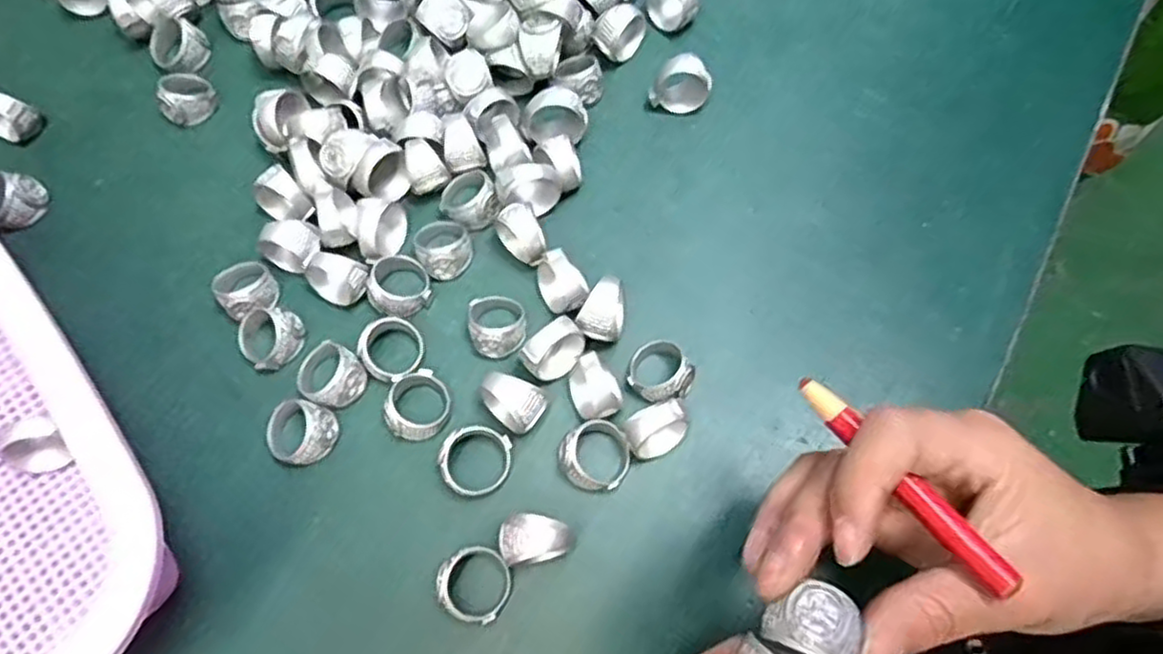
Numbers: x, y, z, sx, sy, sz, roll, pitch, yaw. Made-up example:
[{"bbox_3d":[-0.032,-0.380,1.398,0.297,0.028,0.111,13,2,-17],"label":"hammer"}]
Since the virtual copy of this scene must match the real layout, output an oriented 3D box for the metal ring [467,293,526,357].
[{"bbox_3d":[-0.035,-0.001,0.301,0.023,0.017,0.026,-10,71,-3],"label":"metal ring"}]

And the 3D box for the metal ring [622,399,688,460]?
[{"bbox_3d":[0.029,0.041,0.281,0.022,0.024,0.016,-20,72,-7],"label":"metal ring"}]

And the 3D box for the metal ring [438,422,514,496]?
[{"bbox_3d":[-0.041,0.052,0.282,0.026,0.016,0.026,0,70,0],"label":"metal ring"}]

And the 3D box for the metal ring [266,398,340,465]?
[{"bbox_3d":[-0.112,0.042,0.288,0.027,0.015,0.024,16,71,5],"label":"metal ring"}]

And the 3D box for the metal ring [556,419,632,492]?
[{"bbox_3d":[0.006,0.051,0.283,0.027,0.016,0.026,0,70,0],"label":"metal ring"}]

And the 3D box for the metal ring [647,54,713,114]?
[{"bbox_3d":[0.046,-0.112,0.335,0.027,0.024,0.015,13,71,5],"label":"metal ring"}]

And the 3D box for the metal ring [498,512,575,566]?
[{"bbox_3d":[-0.017,0.078,0.268,0.026,0.026,0.019,-7,70,-2],"label":"metal ring"}]

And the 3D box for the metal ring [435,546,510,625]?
[{"bbox_3d":[-0.039,0.094,0.266,0.025,0.017,0.026,0,70,0],"label":"metal ring"}]

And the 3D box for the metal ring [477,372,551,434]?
[{"bbox_3d":[-0.027,0.031,0.286,0.025,0.022,0.019,32,73,11],"label":"metal ring"}]

